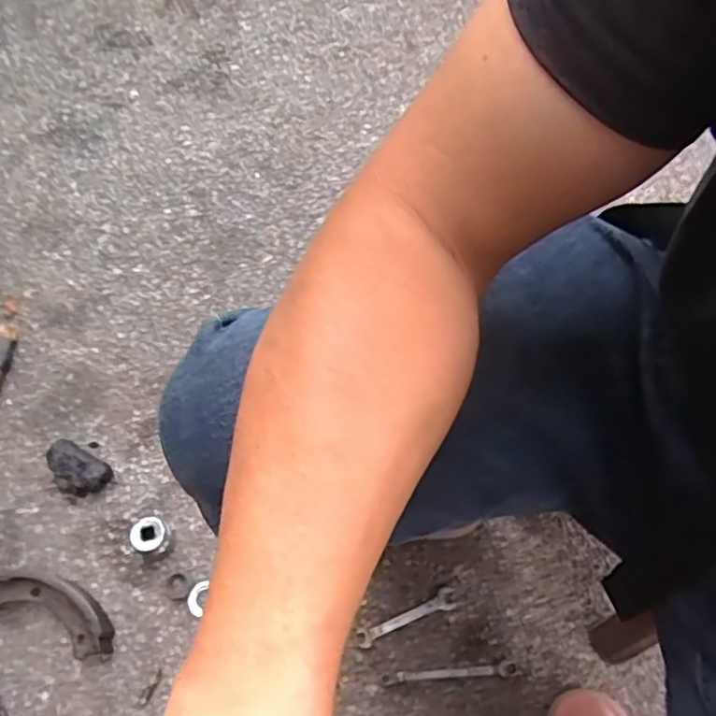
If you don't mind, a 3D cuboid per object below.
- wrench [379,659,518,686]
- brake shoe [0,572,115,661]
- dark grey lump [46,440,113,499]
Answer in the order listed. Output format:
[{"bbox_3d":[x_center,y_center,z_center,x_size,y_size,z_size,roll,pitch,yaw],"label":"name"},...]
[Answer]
[{"bbox_3d":[0.093,0.324,0.656,0.142,0.006,0.015,-3,64,-5],"label":"wrench"},{"bbox_3d":[-0.351,0.262,0.639,0.208,0.042,0.096,-5,64,-6],"label":"brake shoe"},{"bbox_3d":[-0.314,0.127,0.711,0.067,0.036,0.048,27,65,9],"label":"dark grey lump"}]

